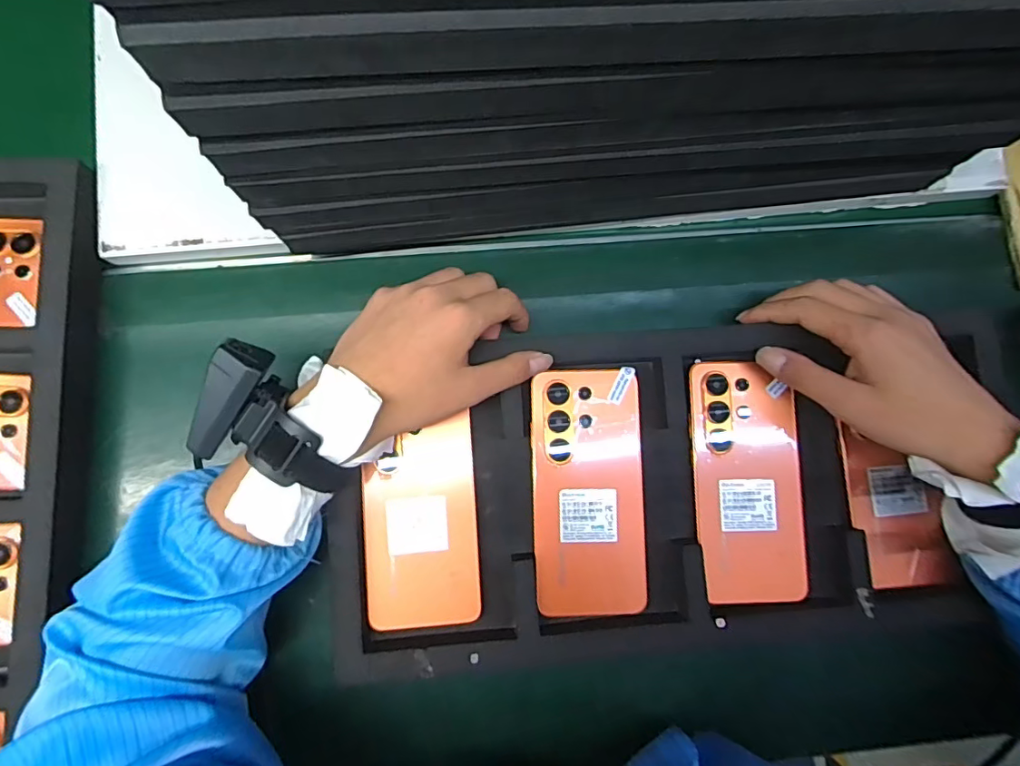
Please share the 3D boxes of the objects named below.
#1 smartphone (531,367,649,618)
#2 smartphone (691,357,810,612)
[{"bbox_3d":[0.055,0.076,0.376,0.077,0.007,0.168,-1,84,-3],"label":"smartphone"},{"bbox_3d":[0.172,0.070,0.380,0.075,0.011,0.166,-1,84,-3],"label":"smartphone"}]

